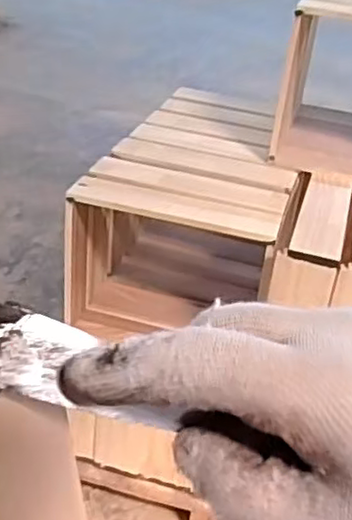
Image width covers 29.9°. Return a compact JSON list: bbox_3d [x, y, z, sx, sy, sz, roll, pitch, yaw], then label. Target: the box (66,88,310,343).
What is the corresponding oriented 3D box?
[{"bbox_3d":[0.073,-0.080,1.665,0.469,0.401,0.688,14,32,11],"label":"box"}]

